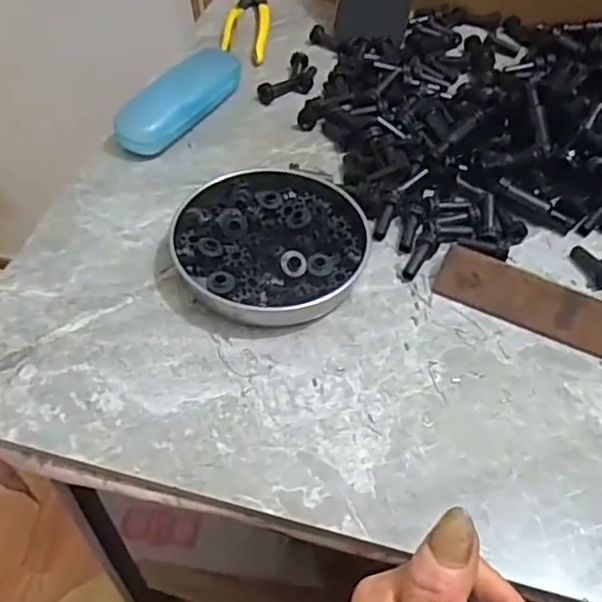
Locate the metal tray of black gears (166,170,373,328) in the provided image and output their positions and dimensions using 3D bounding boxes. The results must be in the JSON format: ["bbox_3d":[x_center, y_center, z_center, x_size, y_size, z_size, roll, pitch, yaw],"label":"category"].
[{"bbox_3d":[-0.022,-0.045,0.466,0.138,0.029,0.132,-26,55,-22],"label":"metal tray of black gears"}]

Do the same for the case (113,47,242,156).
[{"bbox_3d":[-0.105,-0.179,0.575,0.052,0.034,0.143,28,54,21],"label":"case"}]

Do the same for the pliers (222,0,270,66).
[{"bbox_3d":[-0.056,-0.306,0.696,0.044,0.014,0.165,2,49,0],"label":"pliers"}]

